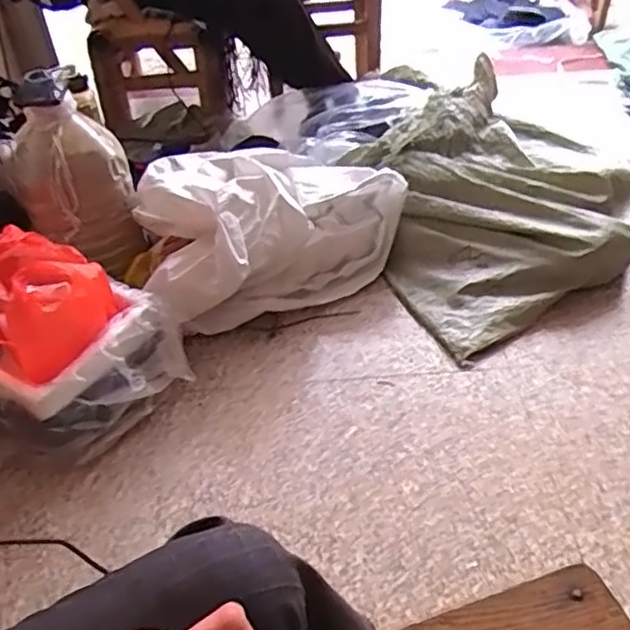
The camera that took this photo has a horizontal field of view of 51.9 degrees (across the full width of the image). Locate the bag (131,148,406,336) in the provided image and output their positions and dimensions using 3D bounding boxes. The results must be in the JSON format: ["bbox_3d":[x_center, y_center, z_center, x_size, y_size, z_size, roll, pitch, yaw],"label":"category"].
[{"bbox_3d":[-0.105,-0.182,1.310,0.536,0.279,0.312,-28,50,-23],"label":"bag"}]

